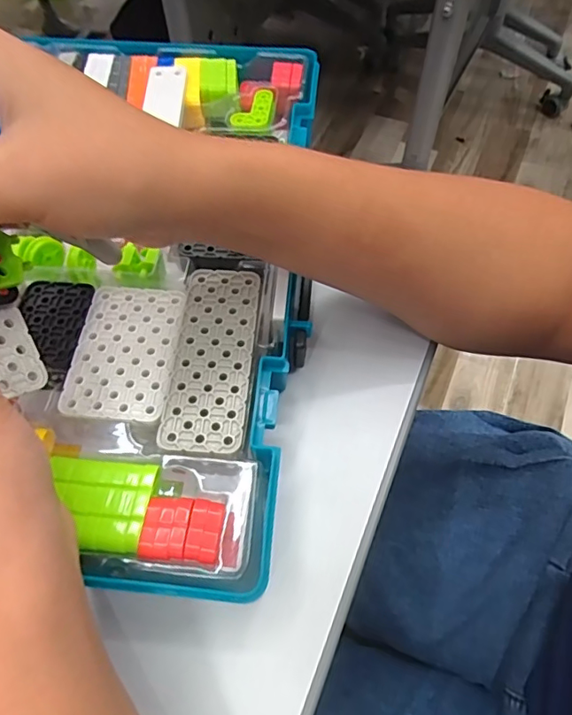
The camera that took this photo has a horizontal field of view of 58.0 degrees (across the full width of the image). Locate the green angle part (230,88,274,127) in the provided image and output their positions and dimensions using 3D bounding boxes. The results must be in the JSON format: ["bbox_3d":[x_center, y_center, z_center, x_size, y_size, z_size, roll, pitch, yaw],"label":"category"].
[{"bbox_3d":[-0.021,-0.165,0.341,0.024,0.005,0.034,9,61,7],"label":"green angle part"}]

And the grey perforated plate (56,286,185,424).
[{"bbox_3d":[-0.081,-0.005,0.260,0.048,0.004,0.075,3,60,4],"label":"grey perforated plate"}]

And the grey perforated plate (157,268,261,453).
[{"bbox_3d":[-0.035,-0.003,0.252,0.038,0.004,0.099,3,60,4],"label":"grey perforated plate"}]

